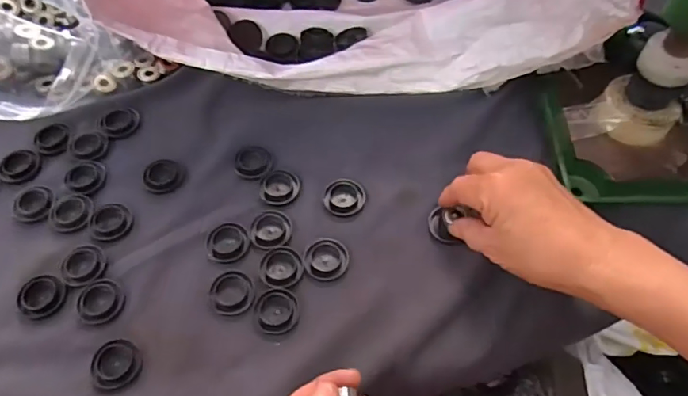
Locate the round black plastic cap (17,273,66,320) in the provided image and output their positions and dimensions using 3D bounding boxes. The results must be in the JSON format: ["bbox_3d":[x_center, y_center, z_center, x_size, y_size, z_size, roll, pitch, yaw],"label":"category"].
[{"bbox_3d":[-0.223,0.072,0.381,0.033,0.004,0.032,0,58,0],"label":"round black plastic cap"}]

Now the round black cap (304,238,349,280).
[{"bbox_3d":[-0.014,0.047,0.395,0.033,0.012,0.030,0,58,0],"label":"round black cap"}]

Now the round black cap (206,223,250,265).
[{"bbox_3d":[-0.091,0.035,0.407,0.032,0.004,0.034,0,58,0],"label":"round black cap"}]

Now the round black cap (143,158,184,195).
[{"bbox_3d":[-0.153,-0.020,0.439,0.031,0.004,0.035,-6,58,-3],"label":"round black cap"}]

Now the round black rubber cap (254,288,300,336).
[{"bbox_3d":[-0.048,0.082,0.376,0.031,0.004,0.032,0,58,0],"label":"round black rubber cap"}]

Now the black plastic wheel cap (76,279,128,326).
[{"bbox_3d":[-0.178,0.075,0.378,0.035,0.004,0.033,0,58,0],"label":"black plastic wheel cap"}]

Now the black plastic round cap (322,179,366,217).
[{"bbox_3d":[0.001,-0.002,0.425,0.033,0.009,0.032,0,58,0],"label":"black plastic round cap"}]

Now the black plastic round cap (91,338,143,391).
[{"bbox_3d":[-0.157,0.113,0.356,0.037,0.004,0.031,39,66,22],"label":"black plastic round cap"}]

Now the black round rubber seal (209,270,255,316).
[{"bbox_3d":[-0.082,0.069,0.382,0.031,0.004,0.033,0,58,0],"label":"black round rubber seal"}]

